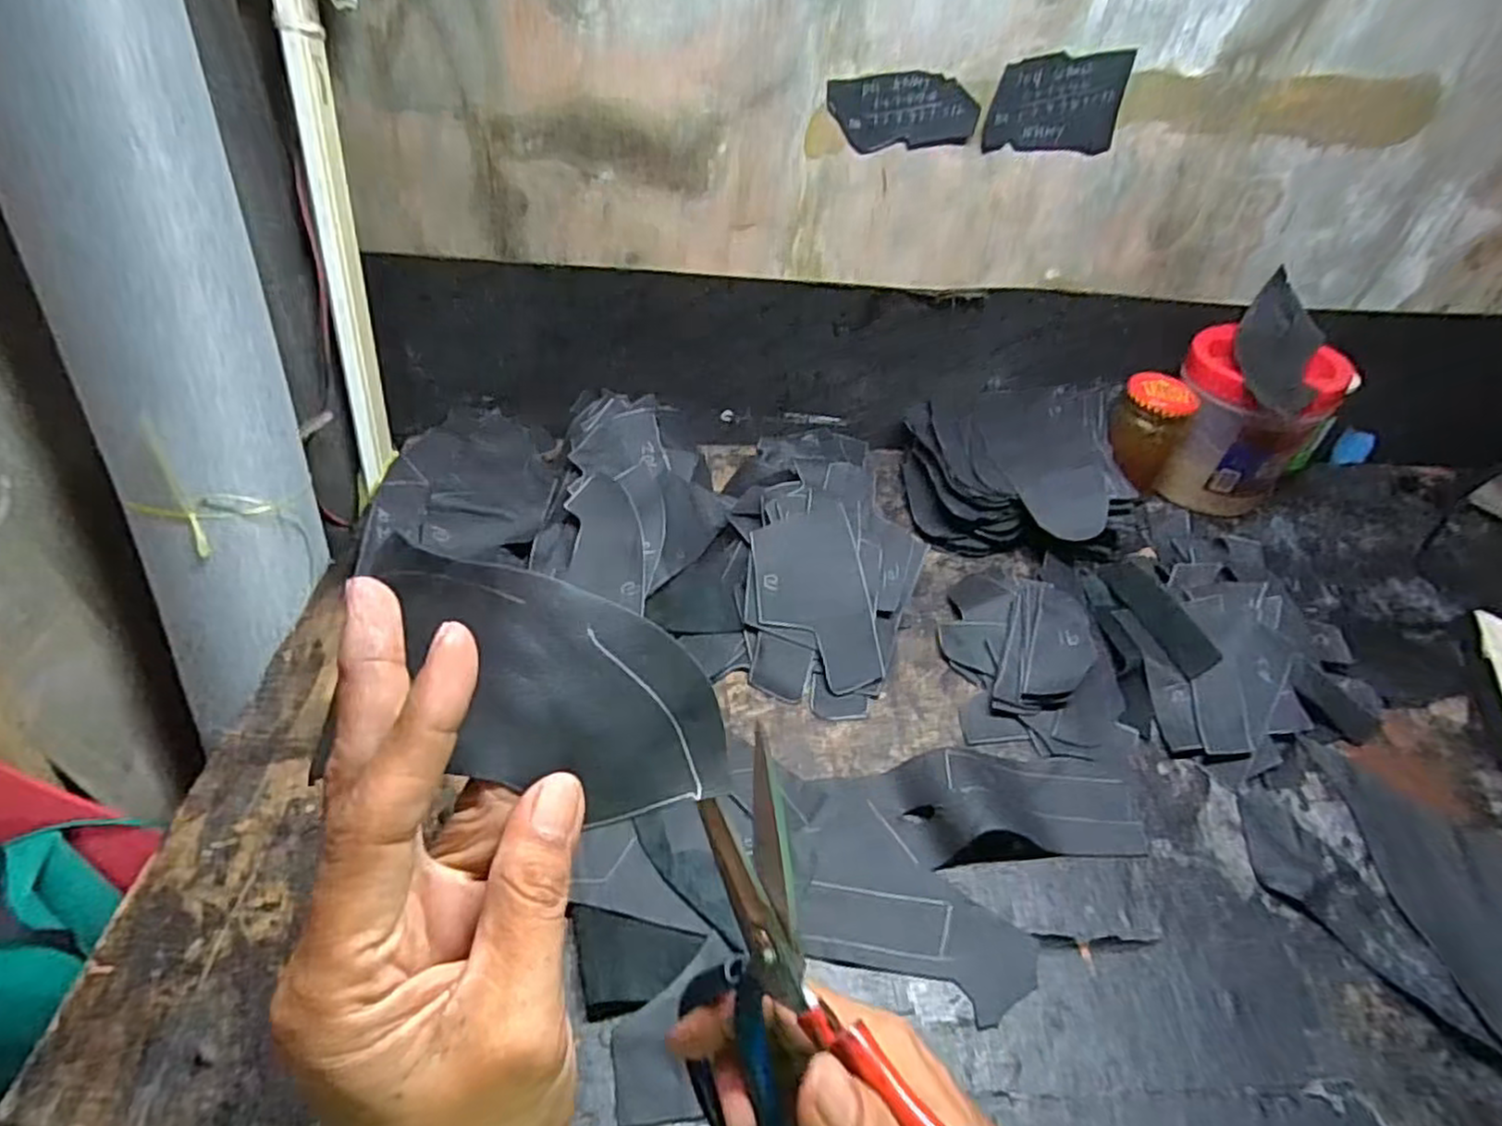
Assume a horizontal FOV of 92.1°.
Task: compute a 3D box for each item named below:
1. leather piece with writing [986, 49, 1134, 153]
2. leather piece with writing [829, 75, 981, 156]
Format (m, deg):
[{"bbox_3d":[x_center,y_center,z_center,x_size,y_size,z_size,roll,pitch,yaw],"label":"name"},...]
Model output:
[{"bbox_3d":[0.244,-0.365,0.577,0.102,0.068,0.005,3,43,2],"label":"leather piece with writing"},{"bbox_3d":[0.123,-0.365,0.587,0.119,0.052,0.004,4,44,0],"label":"leather piece with writing"}]

